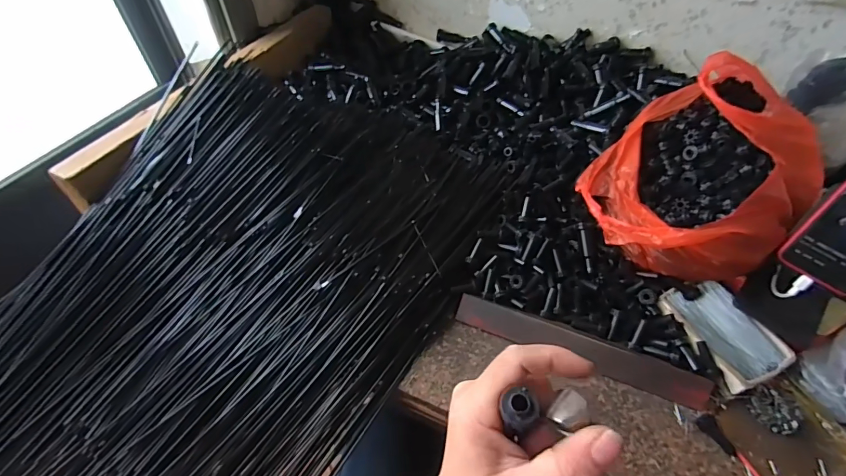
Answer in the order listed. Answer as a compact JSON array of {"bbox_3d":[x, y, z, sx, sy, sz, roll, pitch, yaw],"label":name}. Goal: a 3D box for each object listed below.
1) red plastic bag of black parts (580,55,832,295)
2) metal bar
[{"bbox_3d":[0.351,-0.074,0.523,0.287,0.155,0.218,-31,56,-24],"label":"red plastic bag of black parts"},{"bbox_3d":[0.180,0.129,0.490,0.286,0.012,0.038,17,84,14],"label":"metal bar"}]

